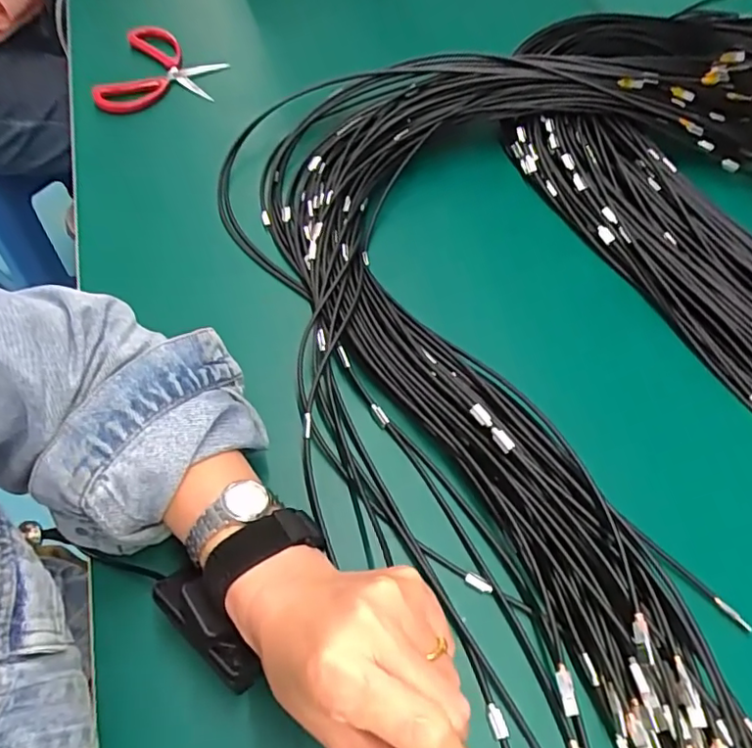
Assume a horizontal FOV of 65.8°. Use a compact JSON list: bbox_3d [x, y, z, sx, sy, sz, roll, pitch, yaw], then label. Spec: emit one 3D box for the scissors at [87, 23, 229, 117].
[{"bbox_3d":[-0.221,-0.323,0.610,0.108,0.017,0.163,8,59,2],"label":"scissors"}]

